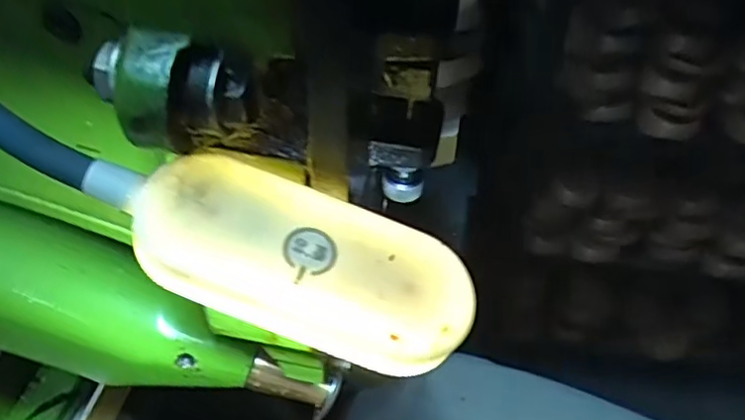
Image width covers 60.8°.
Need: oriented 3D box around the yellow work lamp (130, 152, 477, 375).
[{"bbox_3d":[-0.016,0.013,0.150,0.077,0.018,0.030,21,45,-3],"label":"yellow work lamp"}]

